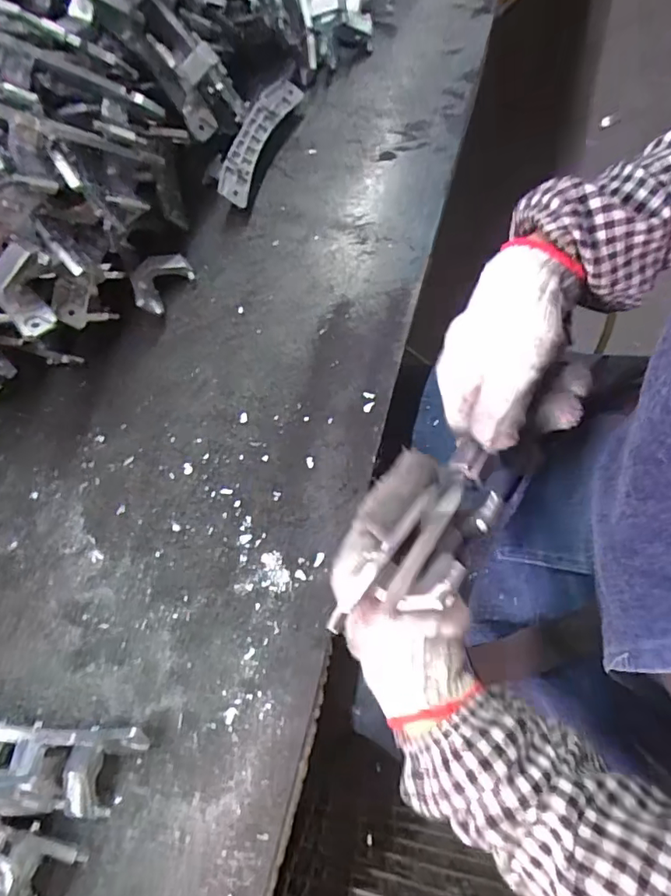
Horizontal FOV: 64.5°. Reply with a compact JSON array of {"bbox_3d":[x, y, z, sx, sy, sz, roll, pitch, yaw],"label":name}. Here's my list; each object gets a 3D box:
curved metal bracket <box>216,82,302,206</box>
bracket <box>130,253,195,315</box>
[{"bbox_3d":[-0.082,-0.324,0.563,0.045,0.036,0.157,24,75,10],"label":"curved metal bracket"},{"bbox_3d":[-0.166,-0.160,0.514,0.060,0.028,0.047,-27,73,-6],"label":"bracket"}]

